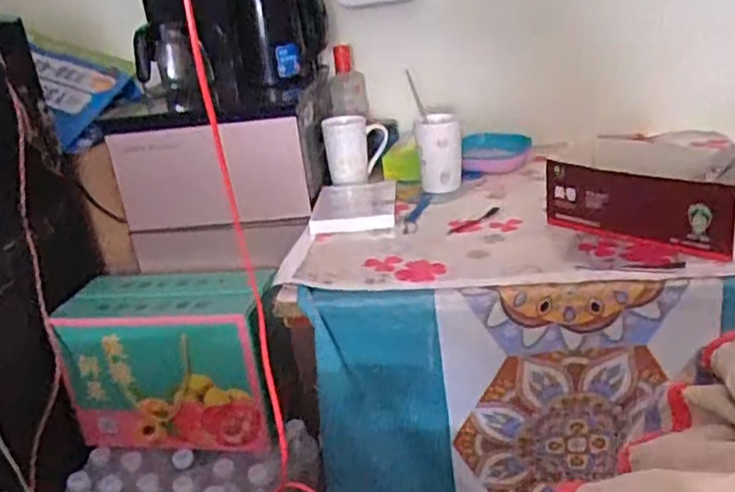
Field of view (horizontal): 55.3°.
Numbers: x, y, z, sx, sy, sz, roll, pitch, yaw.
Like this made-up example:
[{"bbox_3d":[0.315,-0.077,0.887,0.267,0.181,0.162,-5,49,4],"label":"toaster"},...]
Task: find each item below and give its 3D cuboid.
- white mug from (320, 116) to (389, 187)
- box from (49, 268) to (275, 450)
[{"bbox_3d":[-0.020,-0.174,1.243,0.110,0.110,0.071,-7,22,-2],"label":"white mug"},{"bbox_3d":[-0.300,0.177,1.148,0.330,0.232,0.174,-3,23,10],"label":"box"}]

